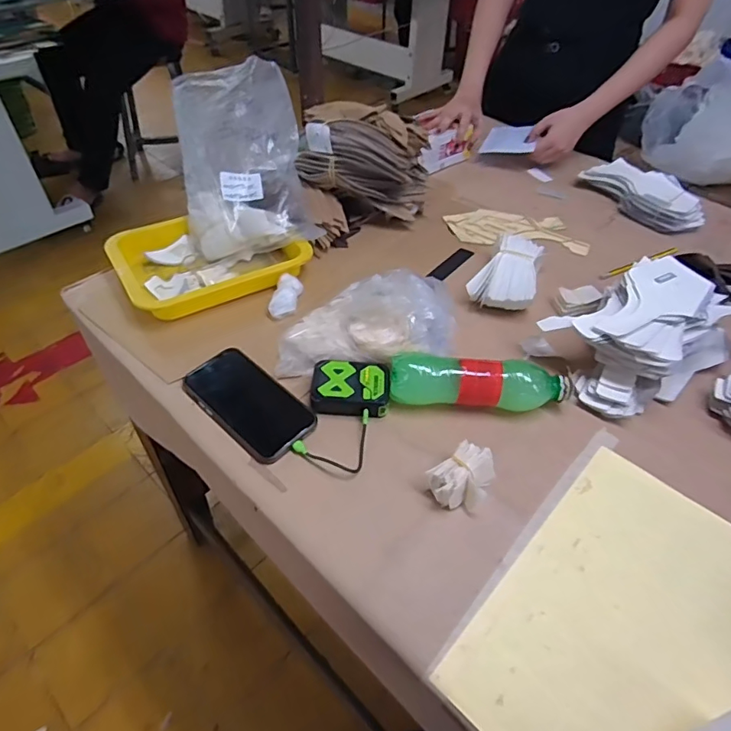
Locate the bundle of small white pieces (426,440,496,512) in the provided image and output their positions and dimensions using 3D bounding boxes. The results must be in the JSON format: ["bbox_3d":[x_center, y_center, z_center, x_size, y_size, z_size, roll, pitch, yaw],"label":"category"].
[{"bbox_3d":[0.102,0.117,0.516,0.069,0.035,0.052,-31,56,-27],"label":"bundle of small white pieces"}]

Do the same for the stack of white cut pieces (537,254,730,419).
[{"bbox_3d":[0.352,-0.055,0.647,0.253,0.094,0.181,-25,54,-23],"label":"stack of white cut pieces"}]

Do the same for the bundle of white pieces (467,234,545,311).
[{"bbox_3d":[0.207,-0.137,0.735,0.091,0.050,0.145,16,49,11],"label":"bundle of white pieces"}]

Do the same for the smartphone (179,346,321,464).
[{"bbox_3d":[-0.138,0.040,0.583,0.163,0.008,0.083,35,55,26],"label":"smartphone"}]

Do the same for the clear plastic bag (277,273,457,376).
[{"bbox_3d":[0.002,-0.070,0.644,0.220,0.077,0.140,-2,48,-5],"label":"clear plastic bag"}]

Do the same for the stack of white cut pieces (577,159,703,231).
[{"bbox_3d":[0.517,-0.323,0.933,0.117,0.042,0.214,-13,50,-15],"label":"stack of white cut pieces"}]

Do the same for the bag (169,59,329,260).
[{"bbox_3d":[-0.186,-0.301,0.740,0.191,0.265,0.070,-15,6,-3],"label":"bag"}]

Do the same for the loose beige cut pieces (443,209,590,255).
[{"bbox_3d":[0.258,-0.233,0.866,0.229,0.017,0.107,1,48,-2],"label":"loose beige cut pieces"}]

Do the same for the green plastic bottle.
[{"bbox_3d":[0.131,0.021,0.582,0.205,0.053,0.053,5,48,1],"label":"green plastic bottle"}]

